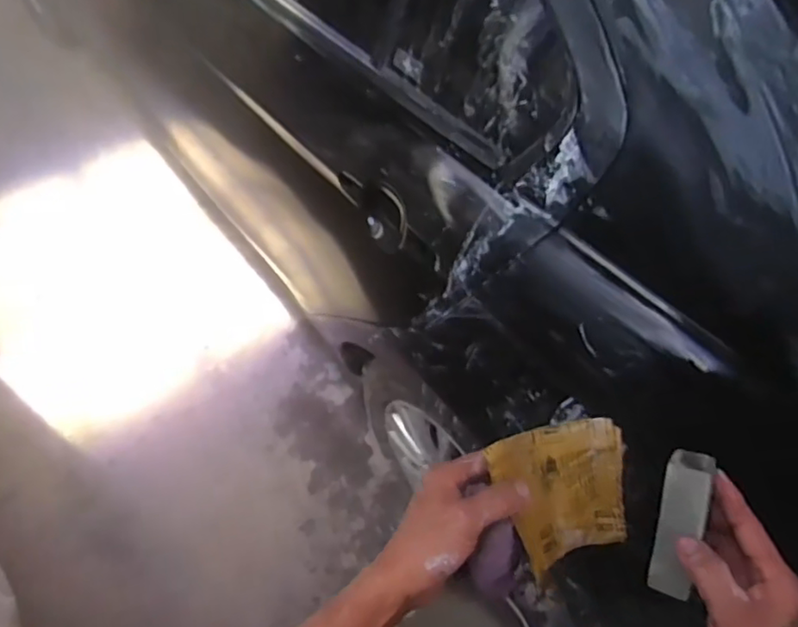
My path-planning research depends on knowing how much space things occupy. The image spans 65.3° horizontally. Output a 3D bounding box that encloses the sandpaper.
[{"bbox_3d":[0.137,0.157,0.534,0.132,0.039,0.113,-7,91,-25],"label":"sandpaper"}]

